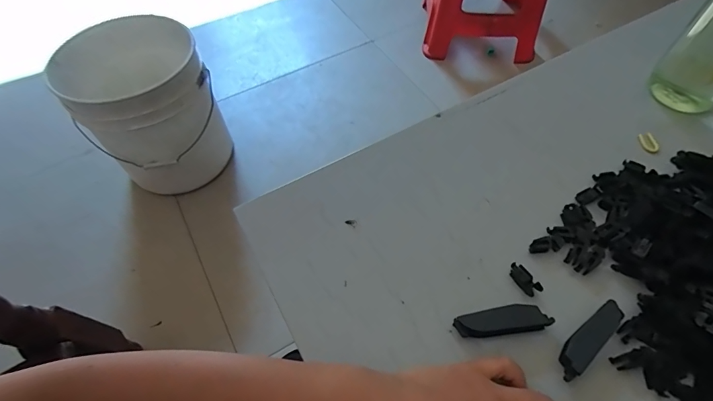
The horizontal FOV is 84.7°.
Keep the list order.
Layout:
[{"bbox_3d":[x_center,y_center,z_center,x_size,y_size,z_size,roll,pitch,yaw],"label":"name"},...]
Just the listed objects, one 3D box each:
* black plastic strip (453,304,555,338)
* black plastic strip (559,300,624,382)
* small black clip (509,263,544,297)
[{"bbox_3d":[0.114,0.095,0.307,0.073,0.013,0.019,-8,58,-3],"label":"black plastic strip"},{"bbox_3d":[0.178,0.105,0.297,0.071,0.010,0.019,-36,63,-19],"label":"black plastic strip"},{"bbox_3d":[0.140,0.066,0.327,0.013,0.006,0.029,-30,61,-15],"label":"small black clip"}]

